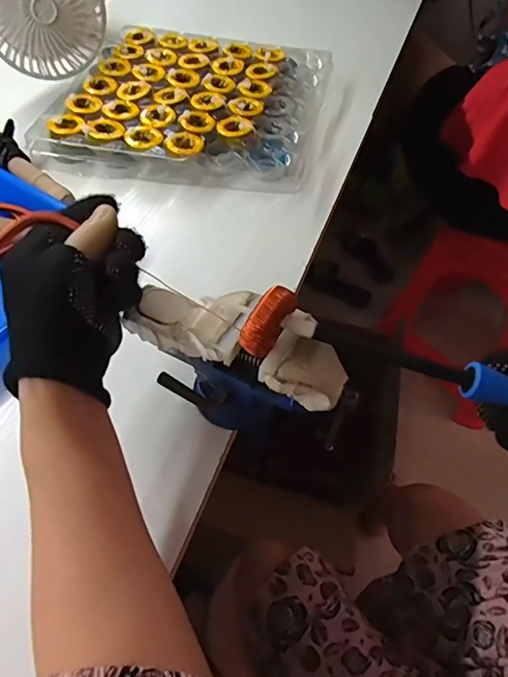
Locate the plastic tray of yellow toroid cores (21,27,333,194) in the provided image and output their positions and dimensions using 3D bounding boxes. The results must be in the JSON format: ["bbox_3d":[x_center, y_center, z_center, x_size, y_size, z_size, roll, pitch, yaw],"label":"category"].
[{"bbox_3d":[-0.074,-0.289,0.608,0.305,0.037,0.268,8,52,3],"label":"plastic tray of yellow toroid cores"}]

